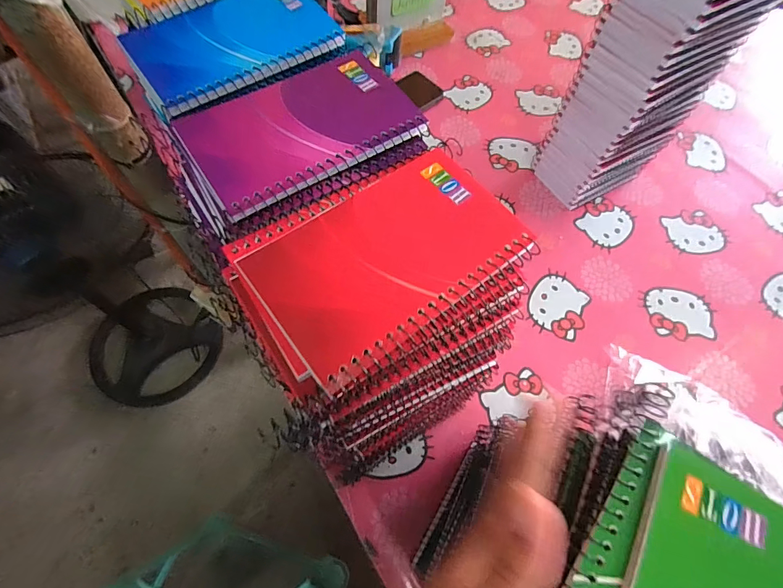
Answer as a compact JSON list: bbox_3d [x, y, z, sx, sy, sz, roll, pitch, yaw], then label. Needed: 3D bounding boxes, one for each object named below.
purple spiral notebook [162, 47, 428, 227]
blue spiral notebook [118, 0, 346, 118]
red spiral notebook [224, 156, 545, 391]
[{"bbox_3d":[-0.052,-0.100,0.235,0.128,0.009,0.078,-32,68,-16],"label":"purple spiral notebook"},{"bbox_3d":[-0.108,-0.176,0.272,0.129,0.011,0.094,-35,69,-17],"label":"blue spiral notebook"},{"bbox_3d":[-0.005,-0.021,0.204,0.131,0.014,0.093,-33,68,-16],"label":"red spiral notebook"}]

